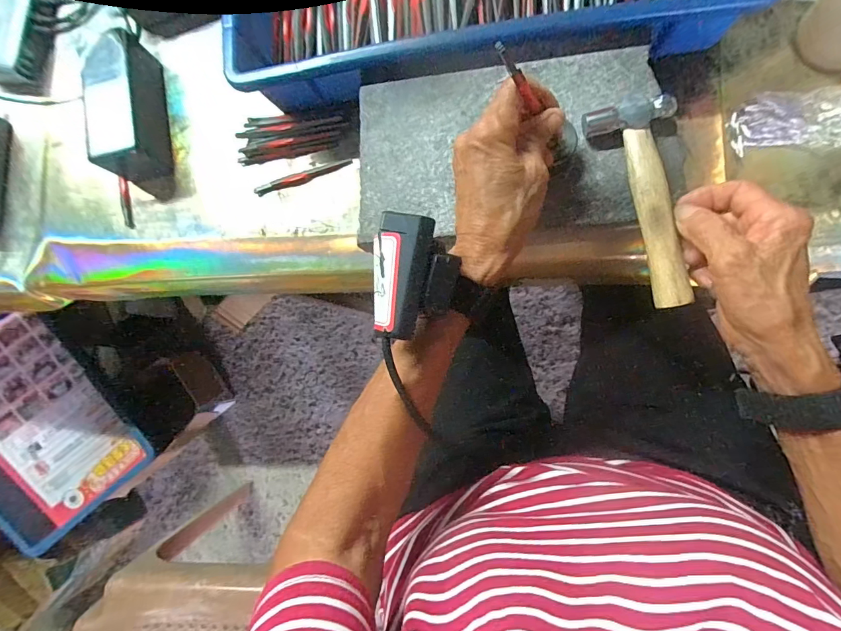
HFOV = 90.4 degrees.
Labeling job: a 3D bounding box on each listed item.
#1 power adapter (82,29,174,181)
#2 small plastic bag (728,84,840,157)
[{"bbox_3d":[-0.286,-0.201,0.410,0.043,0.054,0.132,-7,85,9],"label":"power adapter"},{"bbox_3d":[0.308,-0.159,0.338,0.093,0.014,0.048,6,89,24],"label":"small plastic bag"}]

